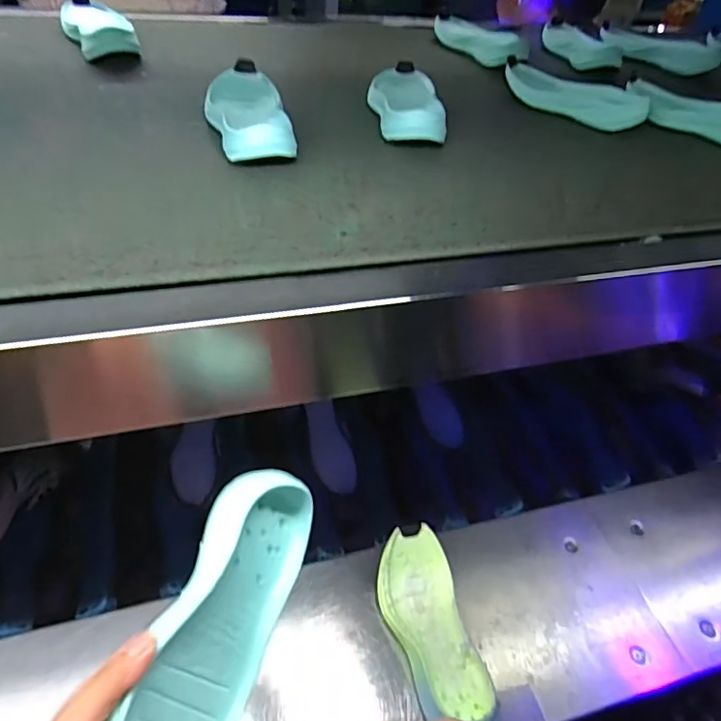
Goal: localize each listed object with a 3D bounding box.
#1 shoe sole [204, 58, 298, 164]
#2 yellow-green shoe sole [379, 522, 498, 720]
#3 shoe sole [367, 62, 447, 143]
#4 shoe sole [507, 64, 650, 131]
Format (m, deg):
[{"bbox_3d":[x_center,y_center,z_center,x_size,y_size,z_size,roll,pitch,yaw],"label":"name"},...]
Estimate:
[{"bbox_3d":[-0.123,-0.268,0.591,0.079,0.035,0.188,-8,52,-12],"label":"shoe sole"},{"bbox_3d":[0.073,0.300,0.631,0.093,0.046,0.202,-7,52,-11],"label":"yellow-green shoe sole"},{"bbox_3d":[0.053,-0.319,0.668,0.080,0.036,0.188,2,50,-4],"label":"shoe sole"},{"bbox_3d":[0.283,-0.358,0.741,0.070,0.041,0.202,-34,61,-29],"label":"shoe sole"}]

